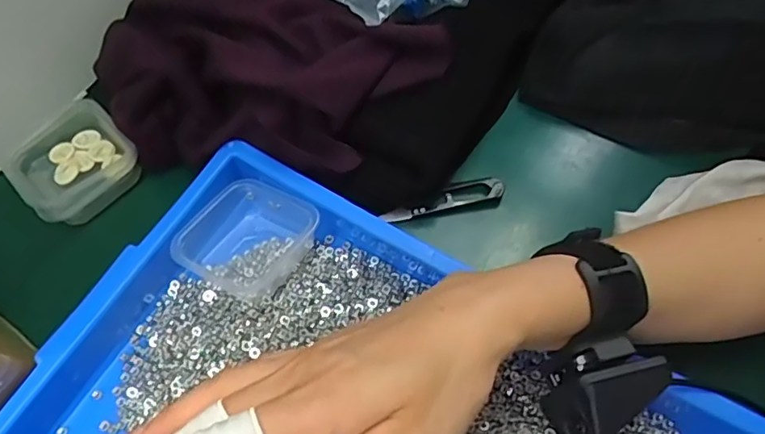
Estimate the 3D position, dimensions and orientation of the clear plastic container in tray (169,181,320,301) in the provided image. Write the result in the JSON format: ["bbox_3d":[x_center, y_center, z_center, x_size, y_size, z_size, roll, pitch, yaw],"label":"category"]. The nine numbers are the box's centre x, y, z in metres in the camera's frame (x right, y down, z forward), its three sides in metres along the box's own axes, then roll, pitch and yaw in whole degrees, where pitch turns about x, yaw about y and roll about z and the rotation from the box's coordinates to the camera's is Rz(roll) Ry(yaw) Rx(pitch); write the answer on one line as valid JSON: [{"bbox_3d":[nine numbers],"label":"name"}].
[{"bbox_3d":[-0.093,0.015,0.399,0.077,0.033,0.077,25,68,15],"label":"clear plastic container in tray"}]

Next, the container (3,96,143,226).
[{"bbox_3d":[-0.240,-0.043,0.442,0.084,0.028,0.082,-40,68,-15],"label":"container"}]

